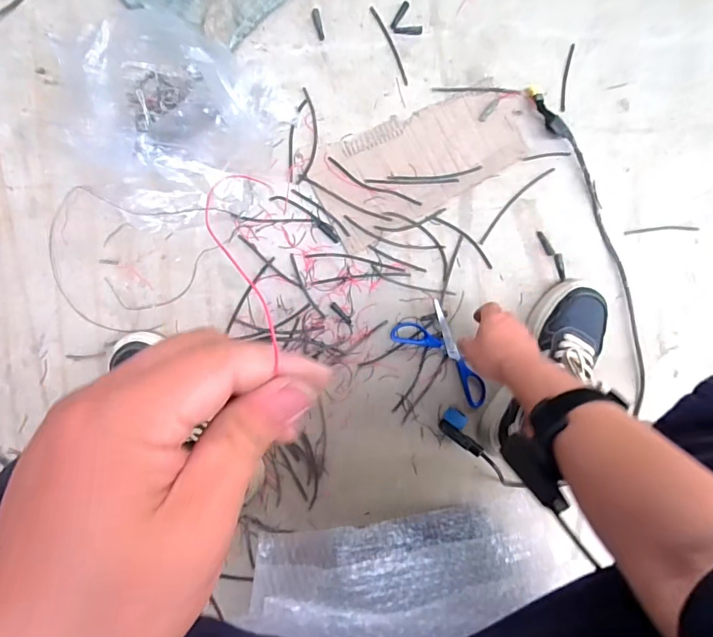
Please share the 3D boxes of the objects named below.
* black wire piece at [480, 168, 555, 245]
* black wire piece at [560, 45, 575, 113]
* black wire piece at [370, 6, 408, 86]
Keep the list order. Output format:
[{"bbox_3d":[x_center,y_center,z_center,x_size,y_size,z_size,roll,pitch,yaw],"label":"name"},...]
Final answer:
[{"bbox_3d":[0.228,-0.167,0.666,0.017,0.004,0.150,44,89,-5],"label":"black wire piece"},{"bbox_3d":[0.302,-0.346,0.662,0.011,0.004,0.095,10,92,-5],"label":"black wire piece"},{"bbox_3d":[0.049,-0.380,0.641,0.011,0.004,0.113,-26,95,-3],"label":"black wire piece"}]

